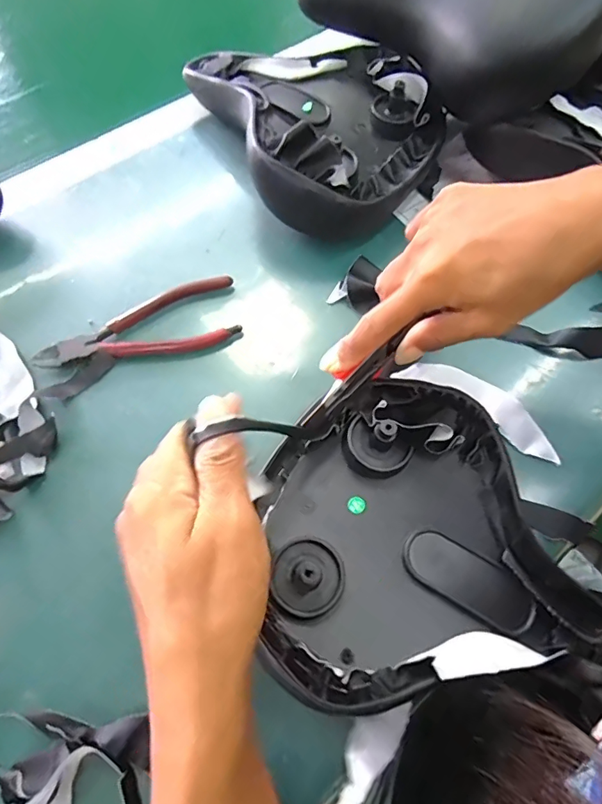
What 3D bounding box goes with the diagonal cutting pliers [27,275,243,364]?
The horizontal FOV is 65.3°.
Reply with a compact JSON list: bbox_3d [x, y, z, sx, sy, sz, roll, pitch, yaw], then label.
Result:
[{"bbox_3d":[-0.120,-0.050,0.363,0.155,0.010,0.055,-23,69,-11],"label":"diagonal cutting pliers"}]

